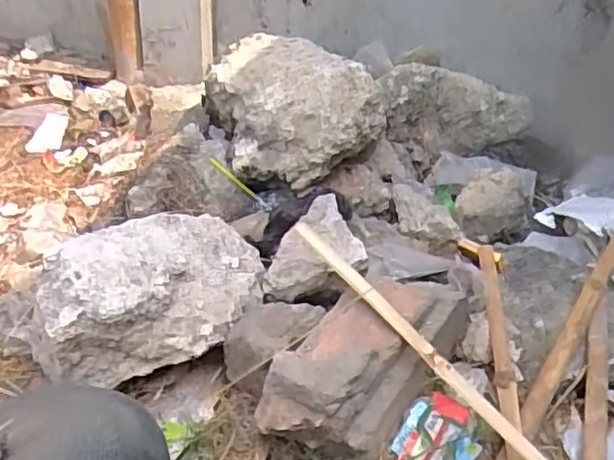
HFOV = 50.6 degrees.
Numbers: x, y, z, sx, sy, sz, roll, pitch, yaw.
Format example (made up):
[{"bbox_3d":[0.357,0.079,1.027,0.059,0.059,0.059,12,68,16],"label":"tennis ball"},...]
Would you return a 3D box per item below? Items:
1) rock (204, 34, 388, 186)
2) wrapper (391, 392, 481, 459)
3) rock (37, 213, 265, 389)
[{"bbox_3d":[-0.029,-0.251,1.339,0.343,0.212,0.357,-2,36,-7],"label":"rock"},{"bbox_3d":[0.159,0.315,0.897,0.106,0.036,0.203,28,42,30],"label":"wrapper"},{"bbox_3d":[-0.222,0.071,0.973,0.360,0.116,0.236,-22,43,-31],"label":"rock"}]

